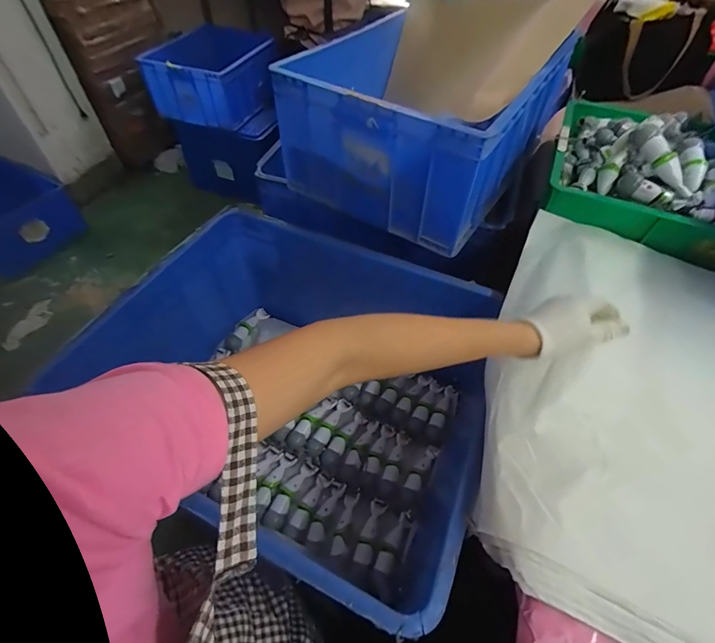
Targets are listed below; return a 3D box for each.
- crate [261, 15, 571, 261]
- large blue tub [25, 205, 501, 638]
[{"bbox_3d":[0.135,-0.441,0.785,0.437,0.215,0.502,29,58,20],"label":"crate"},{"bbox_3d":[-0.098,0.113,0.681,0.604,0.303,0.552,21,55,14],"label":"large blue tub"}]

